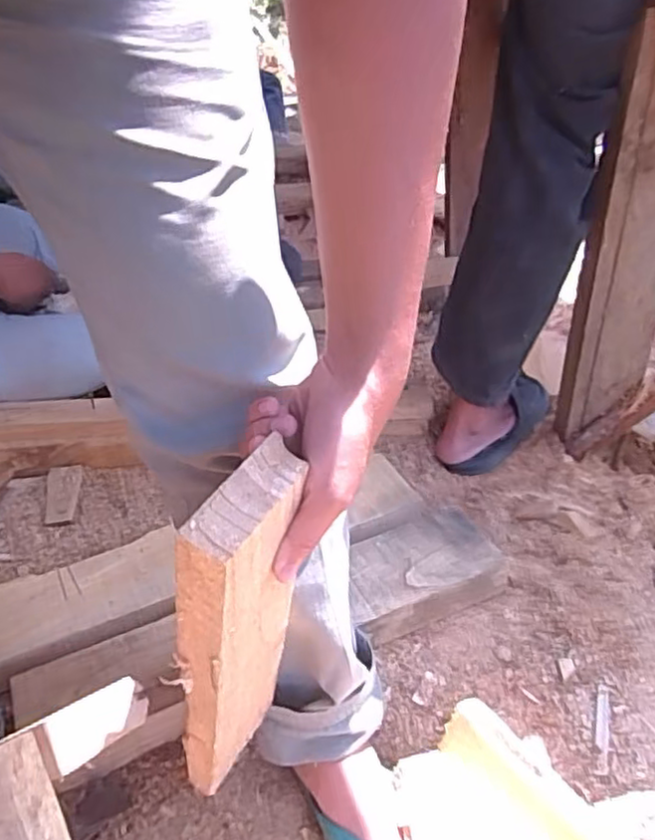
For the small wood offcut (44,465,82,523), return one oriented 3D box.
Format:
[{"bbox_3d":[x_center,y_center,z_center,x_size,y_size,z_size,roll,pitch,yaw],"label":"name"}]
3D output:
[{"bbox_3d":[-0.408,0.113,1.040,0.049,0.014,0.111,-7,34,-8],"label":"small wood offcut"}]

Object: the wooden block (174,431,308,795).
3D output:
[{"bbox_3d":[-0.056,0.154,0.451,0.036,0.298,0.086,27,45,19],"label":"wooden block"}]

